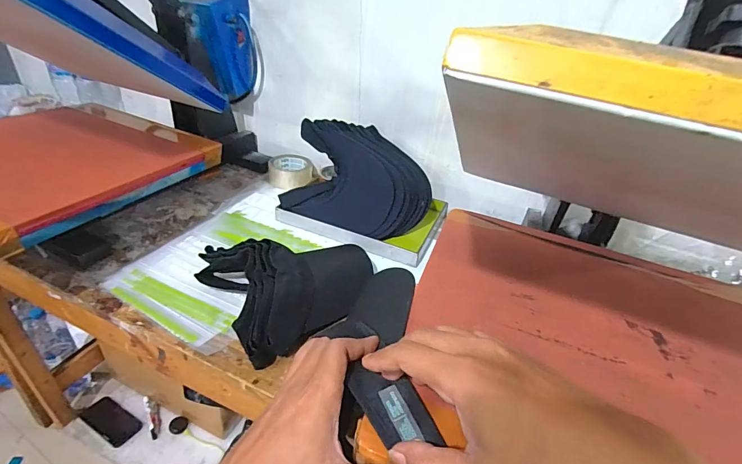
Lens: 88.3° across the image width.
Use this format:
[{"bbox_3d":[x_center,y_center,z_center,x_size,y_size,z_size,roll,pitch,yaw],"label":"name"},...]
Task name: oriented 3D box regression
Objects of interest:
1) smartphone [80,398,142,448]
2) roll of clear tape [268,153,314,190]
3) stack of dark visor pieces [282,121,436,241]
[{"bbox_3d":[-0.737,0.540,1.086,0.170,0.014,0.083,24,48,18],"label":"smartphone"},{"bbox_3d":[-0.189,-0.144,0.908,0.104,0.039,0.112,-2,35,-13],"label":"roll of clear tape"},{"bbox_3d":[-0.018,-0.112,0.754,0.278,0.165,0.154,15,35,12],"label":"stack of dark visor pieces"}]

